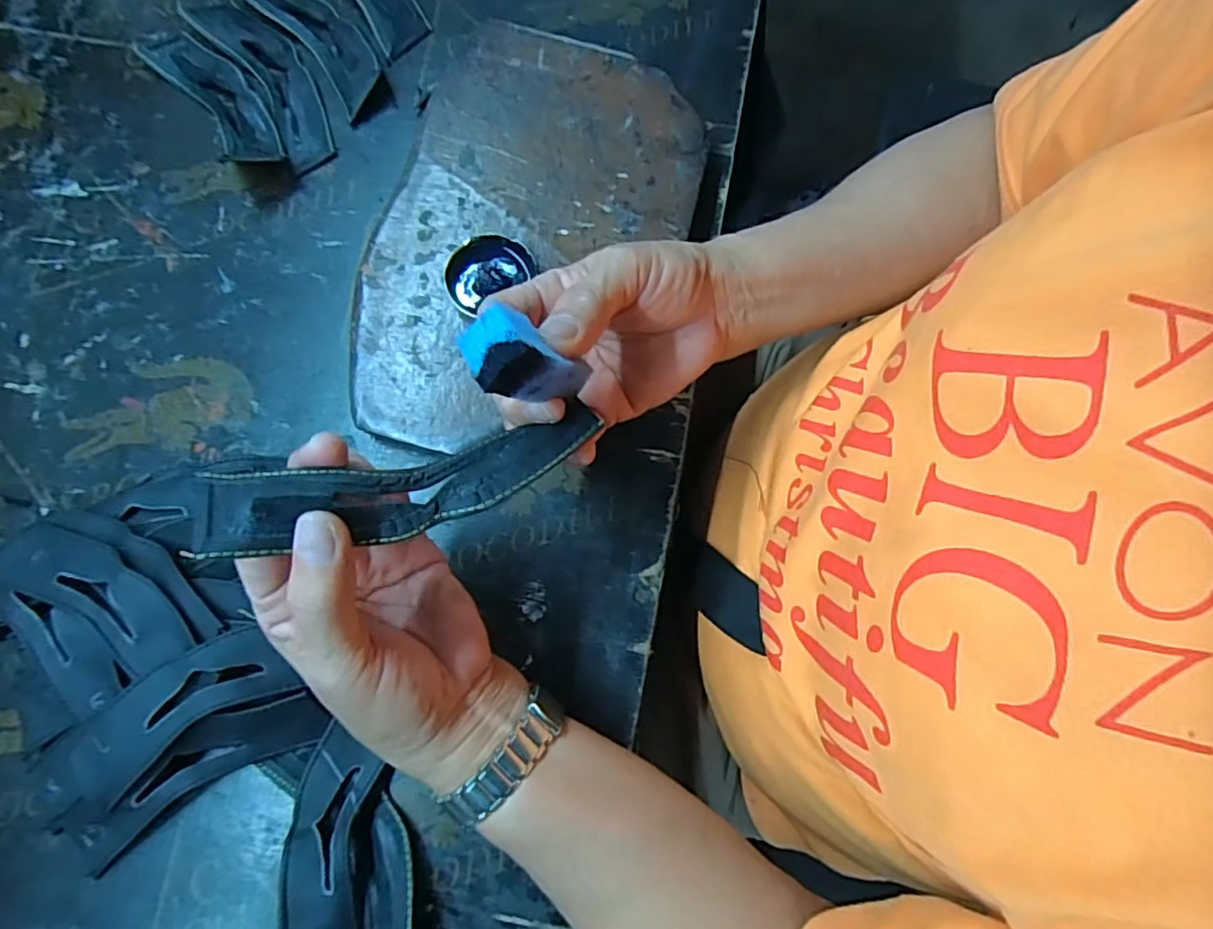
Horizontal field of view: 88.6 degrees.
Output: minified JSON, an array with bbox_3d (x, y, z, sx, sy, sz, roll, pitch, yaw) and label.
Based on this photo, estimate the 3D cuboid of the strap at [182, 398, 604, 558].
[{"bbox_3d":[-0.072,0.005,0.227,0.138,0.017,0.037,-10,77,-15],"label":"strap"}]

